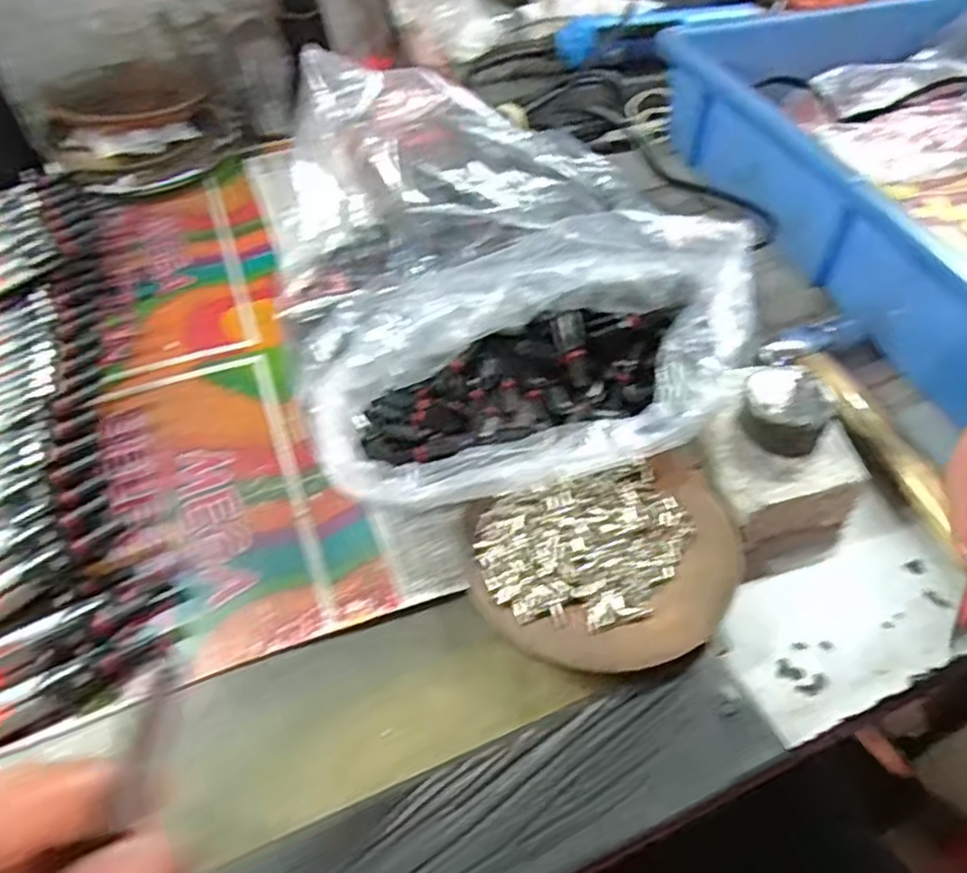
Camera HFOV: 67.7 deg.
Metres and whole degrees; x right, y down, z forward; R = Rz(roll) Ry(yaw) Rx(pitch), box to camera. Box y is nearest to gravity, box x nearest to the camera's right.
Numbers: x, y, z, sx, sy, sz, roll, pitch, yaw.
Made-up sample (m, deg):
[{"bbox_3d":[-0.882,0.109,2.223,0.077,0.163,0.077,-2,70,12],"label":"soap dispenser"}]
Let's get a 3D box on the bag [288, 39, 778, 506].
[{"bbox_3d":[0.006,-0.096,0.387,0.226,0.094,0.265,-14,50,-11],"label":"bag"}]

